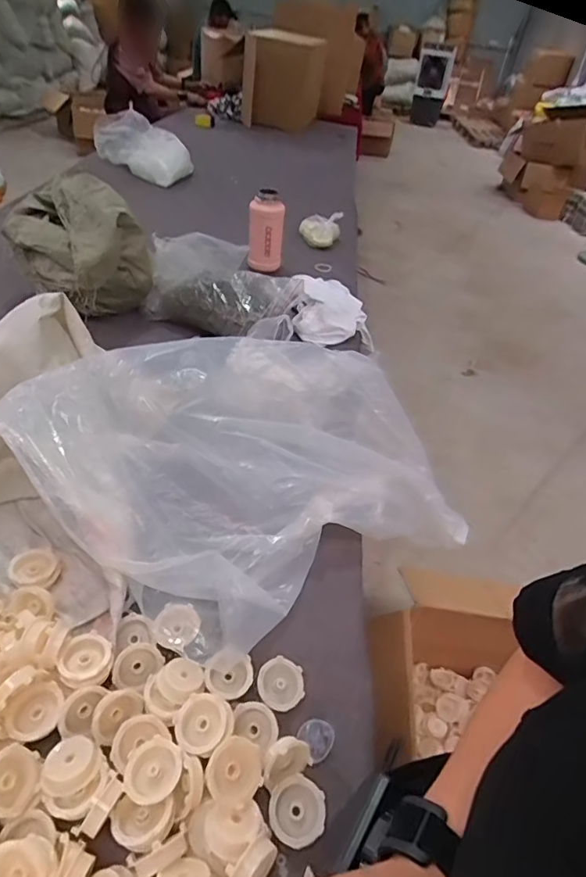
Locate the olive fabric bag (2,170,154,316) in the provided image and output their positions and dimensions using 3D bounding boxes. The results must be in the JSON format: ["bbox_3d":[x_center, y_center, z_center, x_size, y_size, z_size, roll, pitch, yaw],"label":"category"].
[{"bbox_3d":[-0.500,-0.444,1.083,0.318,0.241,0.168,28,45,21],"label":"olive fabric bag"}]

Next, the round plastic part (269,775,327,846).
[{"bbox_3d":[0.004,0.365,0.471,0.053,0.021,0.052,4,42,-4],"label":"round plastic part"}]

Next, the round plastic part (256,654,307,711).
[{"bbox_3d":[-0.013,0.283,0.555,0.054,0.018,0.052,4,42,-4],"label":"round plastic part"}]

